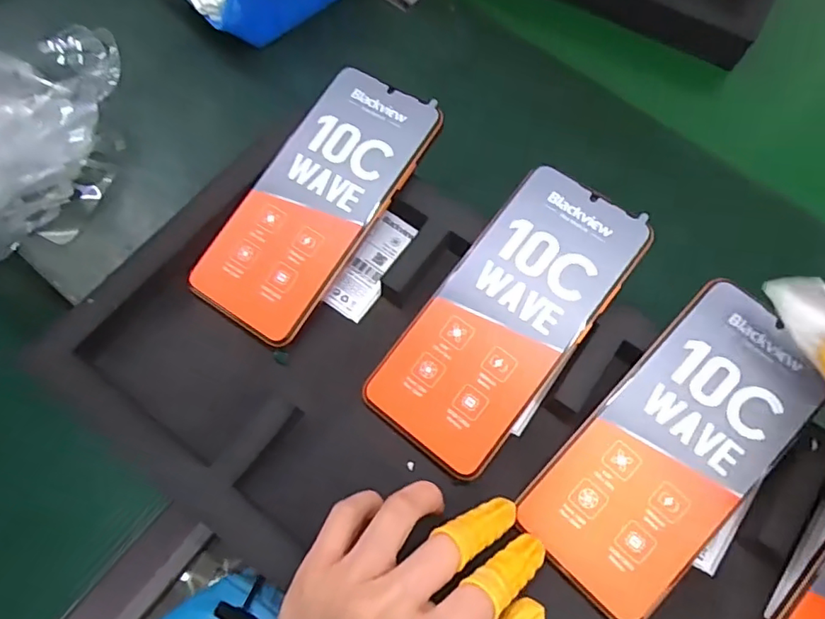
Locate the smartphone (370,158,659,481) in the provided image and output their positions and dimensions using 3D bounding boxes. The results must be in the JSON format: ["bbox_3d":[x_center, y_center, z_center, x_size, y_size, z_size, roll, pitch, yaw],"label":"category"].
[{"bbox_3d":[0.051,0.004,0.308,0.078,0.008,0.168,37,85,12],"label":"smartphone"}]

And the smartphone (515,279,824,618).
[{"bbox_3d":[0.131,0.068,0.282,0.077,0.007,0.167,38,84,13],"label":"smartphone"}]

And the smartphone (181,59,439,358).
[{"bbox_3d":[-0.057,-0.064,0.331,0.074,0.010,0.165,32,82,11],"label":"smartphone"}]

